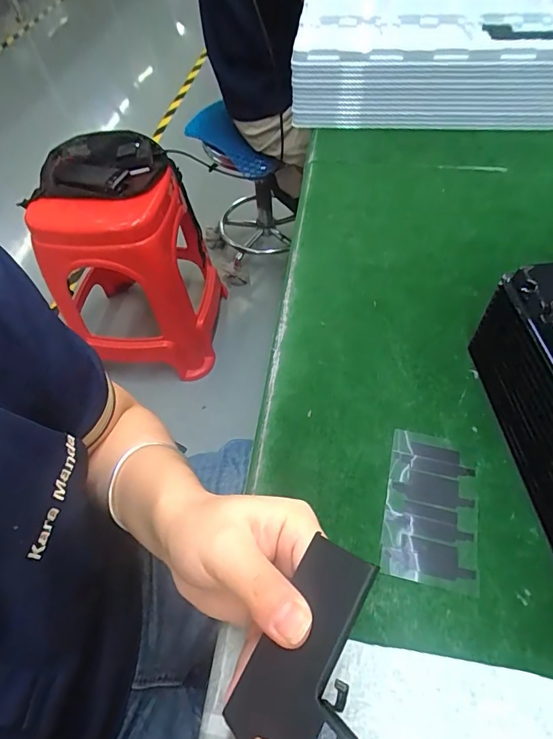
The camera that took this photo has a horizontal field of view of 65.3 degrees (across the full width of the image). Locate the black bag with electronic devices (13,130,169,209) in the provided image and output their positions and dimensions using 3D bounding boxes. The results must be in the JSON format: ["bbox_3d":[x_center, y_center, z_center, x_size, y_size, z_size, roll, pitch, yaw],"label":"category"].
[{"bbox_3d":[-0.417,-0.471,1.002,0.311,0.079,0.200,-14,55,-6],"label":"black bag with electronic devices"}]

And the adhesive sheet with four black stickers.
[{"bbox_3d":[0.098,0.085,0.273,0.055,0.004,0.094,10,56,11],"label":"adhesive sheet with four black stickers"}]

